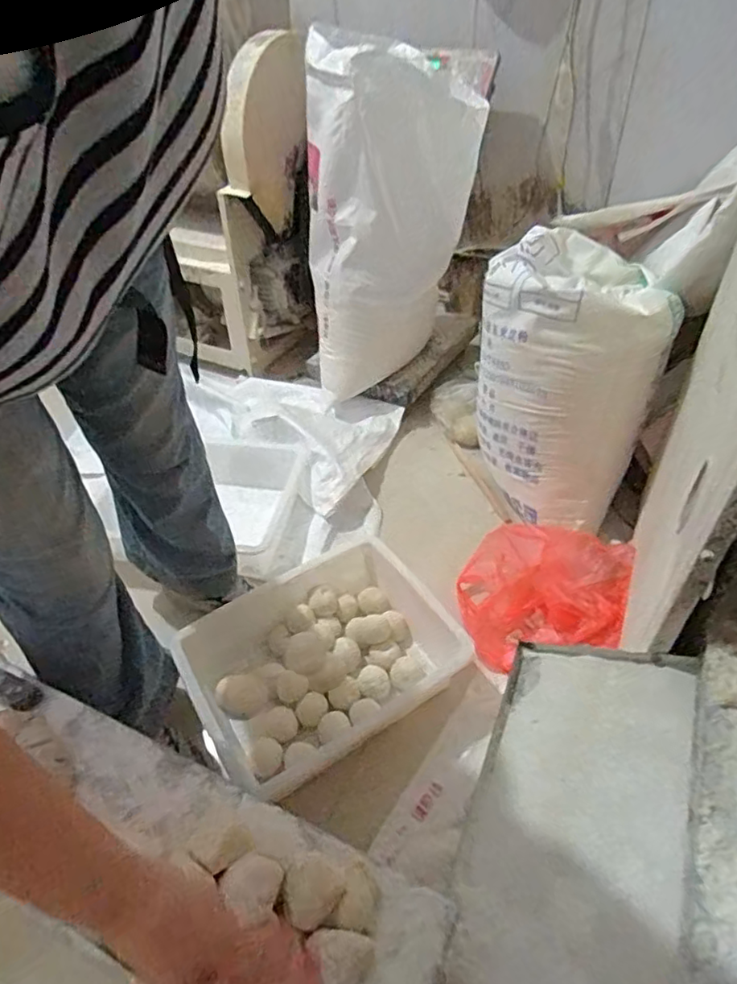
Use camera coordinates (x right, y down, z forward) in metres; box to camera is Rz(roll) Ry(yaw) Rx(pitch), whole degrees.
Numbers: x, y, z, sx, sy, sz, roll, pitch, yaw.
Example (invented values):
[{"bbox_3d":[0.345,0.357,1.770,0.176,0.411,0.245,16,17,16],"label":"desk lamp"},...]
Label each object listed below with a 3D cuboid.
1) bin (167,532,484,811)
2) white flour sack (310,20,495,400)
[{"bbox_3d":[-0.095,0.271,1.044,0.437,0.116,0.353,-23,47,-19],"label":"bin"},{"bbox_3d":[0.040,-0.607,1.387,0.376,0.702,0.240,-11,44,-7],"label":"white flour sack"}]

